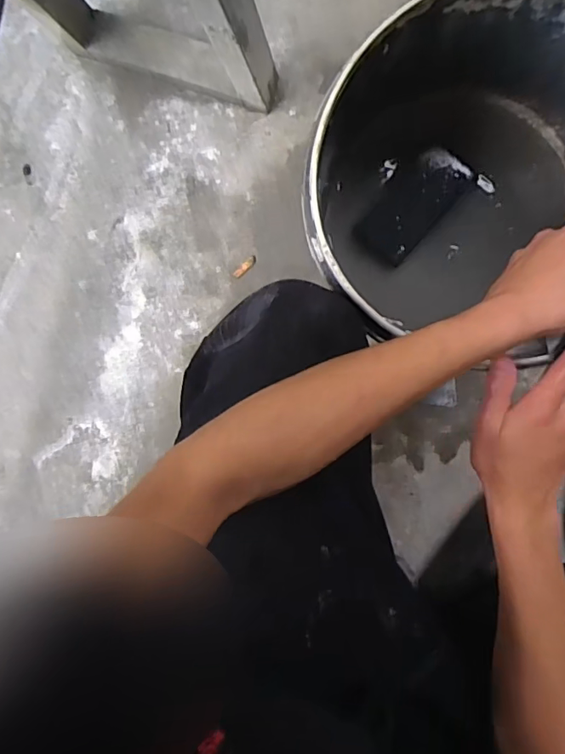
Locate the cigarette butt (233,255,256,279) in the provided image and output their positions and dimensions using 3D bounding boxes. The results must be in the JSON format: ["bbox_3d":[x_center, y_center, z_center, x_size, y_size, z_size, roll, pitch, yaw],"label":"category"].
[{"bbox_3d":[-0.058,-0.171,0.790,0.043,0.005,0.013,-41,93,7],"label":"cigarette butt"}]

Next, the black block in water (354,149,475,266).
[{"bbox_3d":[0.150,-0.204,0.590,0.075,0.019,0.140,42,96,1],"label":"black block in water"}]

